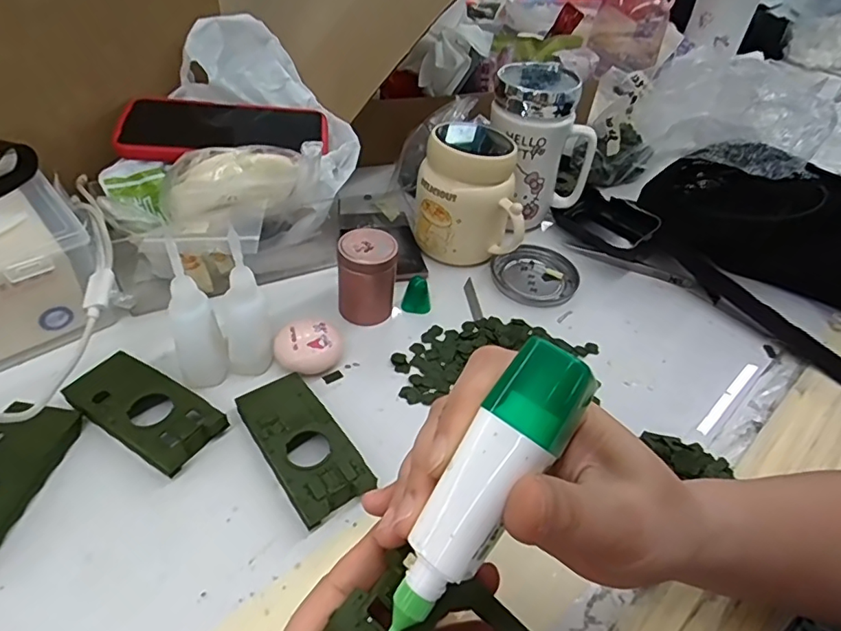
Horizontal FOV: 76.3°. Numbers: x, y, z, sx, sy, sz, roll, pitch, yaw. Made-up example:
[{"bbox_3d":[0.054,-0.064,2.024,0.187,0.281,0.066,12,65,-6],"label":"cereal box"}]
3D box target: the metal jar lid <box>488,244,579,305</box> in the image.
[{"bbox_3d":[0.105,-0.038,0.492,0.076,0.007,0.075,4,43,-4],"label":"metal jar lid"}]

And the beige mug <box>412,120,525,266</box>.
[{"bbox_3d":[0.048,-0.108,0.480,0.096,0.116,0.082,13,43,5],"label":"beige mug"}]

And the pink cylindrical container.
[{"bbox_3d":[-0.042,-0.030,0.423,0.043,0.064,0.041,4,43,-4],"label":"pink cylindrical container"}]

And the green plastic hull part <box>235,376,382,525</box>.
[{"bbox_3d":[-0.075,0.079,0.337,0.046,0.020,0.104,-23,51,-29],"label":"green plastic hull part"}]

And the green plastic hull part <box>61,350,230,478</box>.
[{"bbox_3d":[-0.180,0.058,0.345,0.108,0.021,0.046,27,46,20],"label":"green plastic hull part"}]

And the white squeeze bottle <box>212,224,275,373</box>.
[{"bbox_3d":[-0.118,-0.006,0.354,0.032,0.099,0.030,-8,45,-17],"label":"white squeeze bottle"}]

